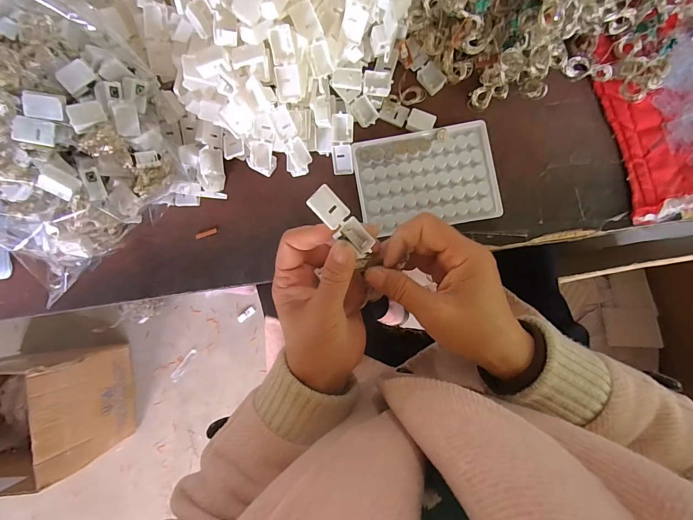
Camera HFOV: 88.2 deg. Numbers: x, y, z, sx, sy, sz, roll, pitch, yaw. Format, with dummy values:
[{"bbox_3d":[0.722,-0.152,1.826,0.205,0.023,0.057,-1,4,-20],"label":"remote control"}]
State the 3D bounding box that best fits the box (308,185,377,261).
[{"bbox_3d":[-0.003,-0.026,0.249,0.020,0.011,0.055,-44,104,3],"label":"box"}]

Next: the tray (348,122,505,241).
[{"bbox_3d":[0.075,-0.077,0.341,0.127,0.013,0.091,-10,87,3],"label":"tray"}]

